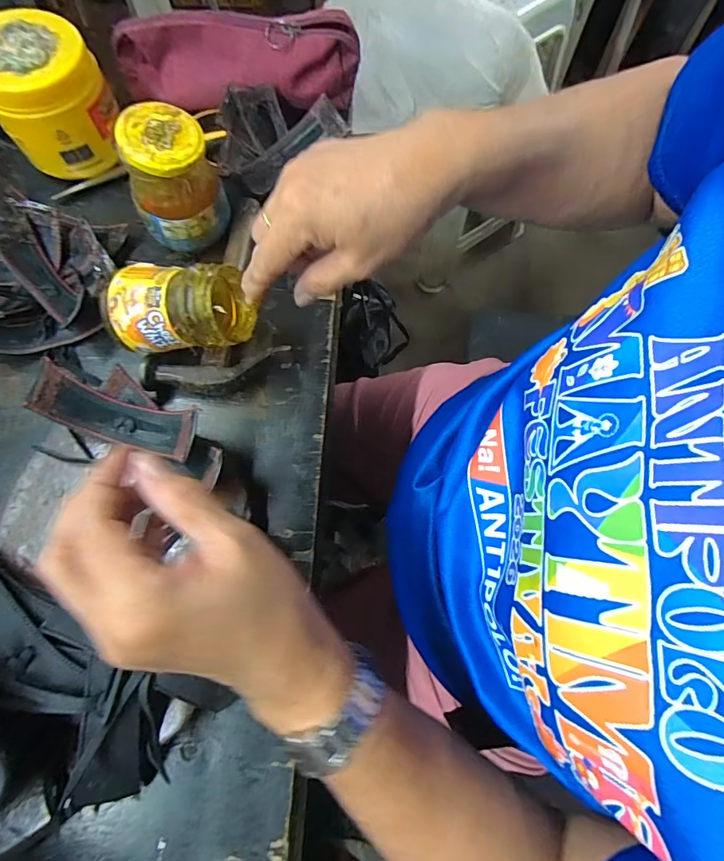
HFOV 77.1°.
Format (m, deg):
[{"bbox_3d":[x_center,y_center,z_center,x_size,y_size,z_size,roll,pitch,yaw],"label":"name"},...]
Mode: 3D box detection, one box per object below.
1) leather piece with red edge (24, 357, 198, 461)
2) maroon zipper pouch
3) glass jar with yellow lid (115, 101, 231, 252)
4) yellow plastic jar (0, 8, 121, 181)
[{"bbox_3d":[-0.168,-0.010,0.316,0.114,0.029,0.035,17,73,6],"label":"leather piece with red edge"},{"bbox_3d":[-0.121,-0.350,0.434,0.228,0.062,0.052,-2,72,0],"label":"maroon zipper pouch"},{"bbox_3d":[-0.149,-0.197,0.358,0.069,0.081,0.059,-23,73,-7],"label":"glass jar with yellow lid"},{"bbox_3d":[-0.270,-0.290,0.397,0.095,0.085,0.086,-33,75,-10],"label":"yellow plastic jar"}]

